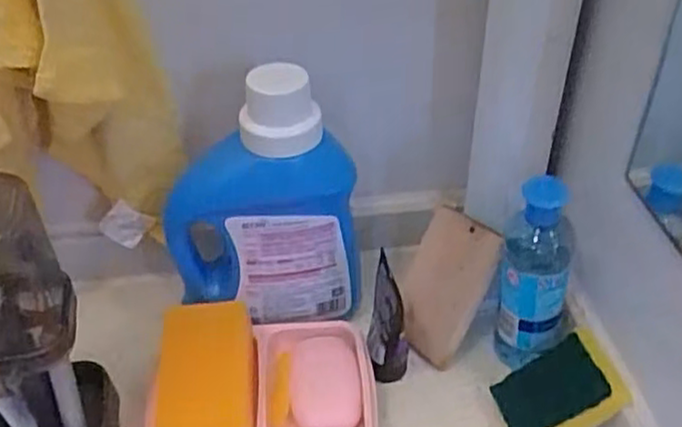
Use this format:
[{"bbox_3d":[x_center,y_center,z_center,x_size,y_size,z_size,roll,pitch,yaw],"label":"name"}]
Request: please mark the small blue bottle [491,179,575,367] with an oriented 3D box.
[{"bbox_3d":[0.138,0.046,0.510,0.052,0.152,0.044,10,42,12],"label":"small blue bottle"}]

